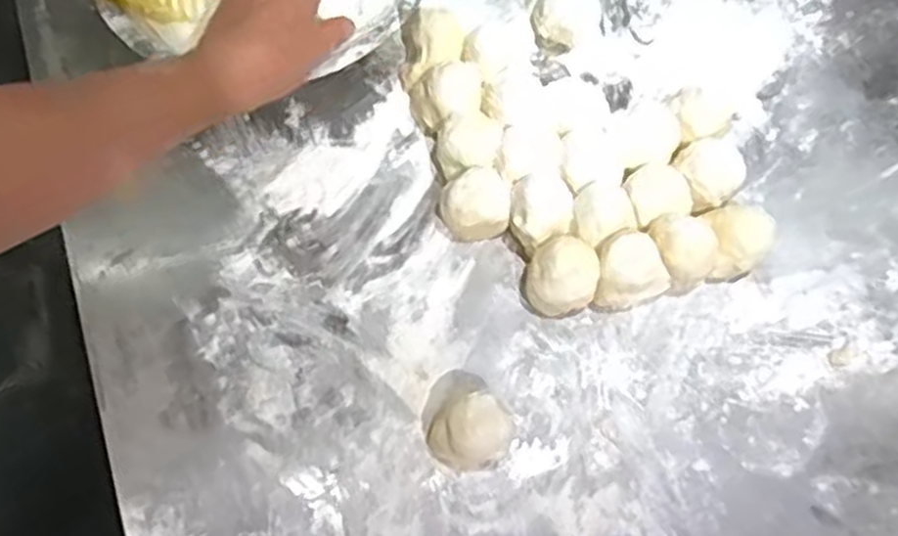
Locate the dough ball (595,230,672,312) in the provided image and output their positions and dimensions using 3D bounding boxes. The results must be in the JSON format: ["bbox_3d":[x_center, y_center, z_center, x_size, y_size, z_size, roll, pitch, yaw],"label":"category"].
[{"bbox_3d":[0.139,0.005,0.619,0.059,0.051,0.050,-22,74,-9],"label":"dough ball"}]

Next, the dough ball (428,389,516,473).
[{"bbox_3d":[0.016,0.123,0.572,0.057,0.052,0.047,-22,74,-9],"label":"dough ball"}]

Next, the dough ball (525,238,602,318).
[{"bbox_3d":[0.089,0.008,0.613,0.052,0.059,0.051,1,72,-2],"label":"dough ball"}]

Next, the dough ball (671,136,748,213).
[{"bbox_3d":[0.216,-0.078,0.651,0.055,0.049,0.056,1,72,-2],"label":"dough ball"}]

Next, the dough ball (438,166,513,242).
[{"bbox_3d":[0.020,-0.050,0.633,0.055,0.053,0.050,1,72,-2],"label":"dough ball"}]

